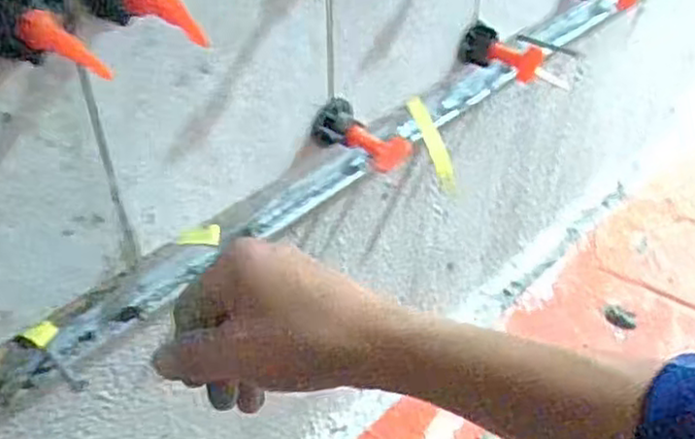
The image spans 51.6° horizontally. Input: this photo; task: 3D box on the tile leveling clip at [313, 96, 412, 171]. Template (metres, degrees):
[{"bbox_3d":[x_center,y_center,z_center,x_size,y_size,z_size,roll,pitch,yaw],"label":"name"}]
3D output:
[{"bbox_3d":[0.010,-0.052,0.442,0.059,0.029,0.030,28,48,29],"label":"tile leveling clip"}]

